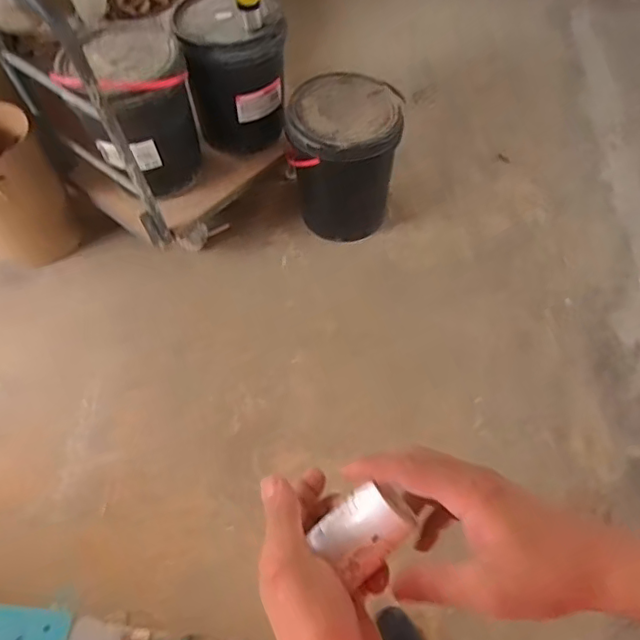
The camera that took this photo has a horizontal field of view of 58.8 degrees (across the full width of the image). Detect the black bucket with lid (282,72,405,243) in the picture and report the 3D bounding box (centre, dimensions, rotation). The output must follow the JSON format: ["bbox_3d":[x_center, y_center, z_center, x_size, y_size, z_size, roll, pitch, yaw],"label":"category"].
[{"bbox_3d":[0.059,-0.447,1.635,0.297,0.396,0.302,-1,57,1],"label":"black bucket with lid"}]

